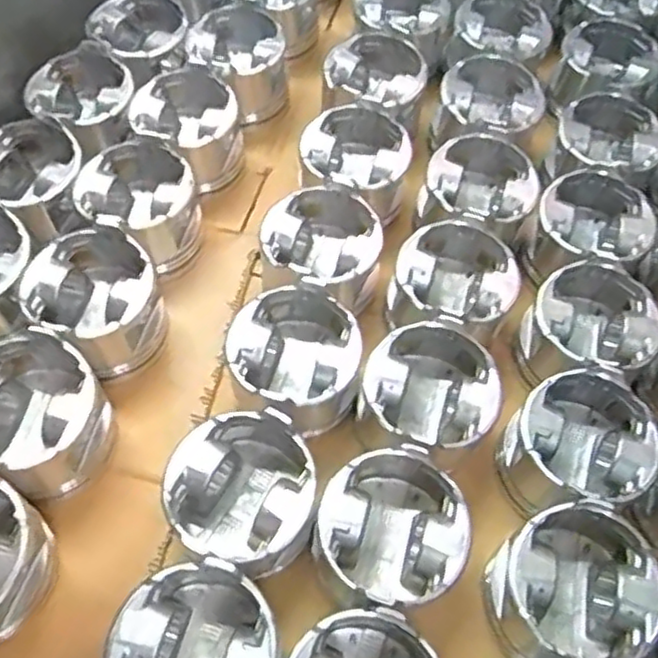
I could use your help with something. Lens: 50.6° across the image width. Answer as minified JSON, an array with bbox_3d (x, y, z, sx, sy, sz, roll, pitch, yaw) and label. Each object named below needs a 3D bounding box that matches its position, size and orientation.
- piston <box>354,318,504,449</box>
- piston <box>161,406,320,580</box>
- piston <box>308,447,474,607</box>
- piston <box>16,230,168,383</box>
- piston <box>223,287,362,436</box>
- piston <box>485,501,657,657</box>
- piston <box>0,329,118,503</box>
[{"bbox_3d":[0.075,0.049,0.528,0.098,0.070,0.094,1,61,-2],"label":"piston"},{"bbox_3d":[-0.059,0.118,0.486,0.097,0.086,0.098,1,61,-2],"label":"piston"},{"bbox_3d":[0.042,0.143,0.483,0.101,0.086,0.096,1,61,-2],"label":"piston"},{"bbox_3d":[-0.186,-0.019,0.564,0.093,0.098,0.093,1,61,-2],"label":"piston"},{"bbox_3d":[-0.026,0.025,0.536,0.094,0.075,0.099,1,61,-2],"label":"piston"},{"bbox_3d":[0.163,0.182,0.480,0.108,0.085,0.100,-14,62,-10],"label":"piston"},{"bbox_3d":[-0.214,0.064,0.507,0.096,0.092,0.094,1,61,-2],"label":"piston"}]

